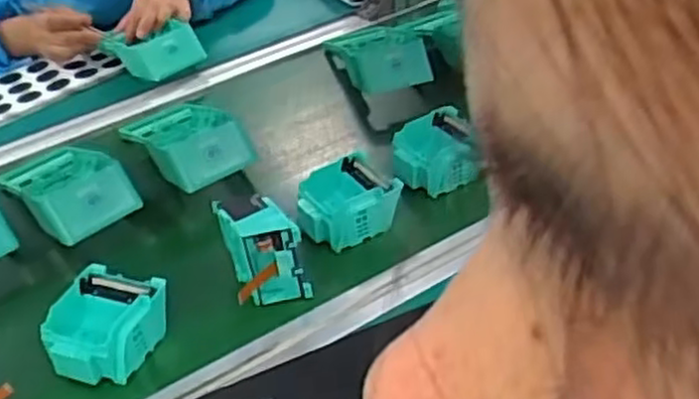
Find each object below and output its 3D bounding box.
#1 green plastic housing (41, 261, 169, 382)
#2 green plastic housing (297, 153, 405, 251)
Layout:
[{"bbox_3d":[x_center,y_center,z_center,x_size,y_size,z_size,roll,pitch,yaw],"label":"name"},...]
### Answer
[{"bbox_3d":[-0.188,0.098,0.570,0.078,0.043,0.081,8,37,21],"label":"green plastic housing"},{"bbox_3d":[-0.005,-0.001,0.663,0.084,0.041,0.079,-18,36,-15],"label":"green plastic housing"}]

